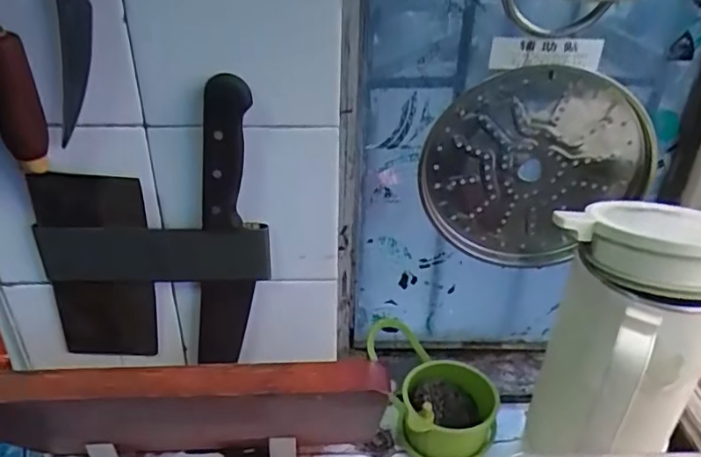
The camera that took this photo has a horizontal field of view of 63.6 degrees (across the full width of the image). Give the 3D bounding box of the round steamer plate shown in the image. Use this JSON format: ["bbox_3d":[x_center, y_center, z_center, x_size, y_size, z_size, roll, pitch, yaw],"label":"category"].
[{"bbox_3d":[0.193,-0.056,0.594,0.227,0.217,0.015,2,32,0],"label":"round steamer plate"}]

